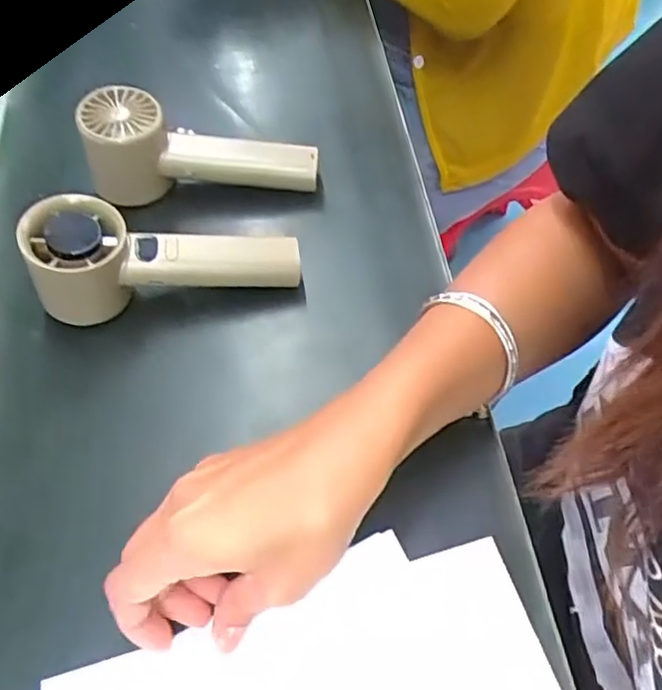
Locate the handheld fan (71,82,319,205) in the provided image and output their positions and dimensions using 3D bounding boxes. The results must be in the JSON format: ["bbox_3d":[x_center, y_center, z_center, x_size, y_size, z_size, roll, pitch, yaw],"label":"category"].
[{"bbox_3d":[-0.090,-0.133,0.453,0.155,0.058,0.049,5,57,-10],"label":"handheld fan"}]

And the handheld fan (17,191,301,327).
[{"bbox_3d":[-0.101,-0.051,0.397,0.158,0.055,0.048,-1,56,-12],"label":"handheld fan"}]

